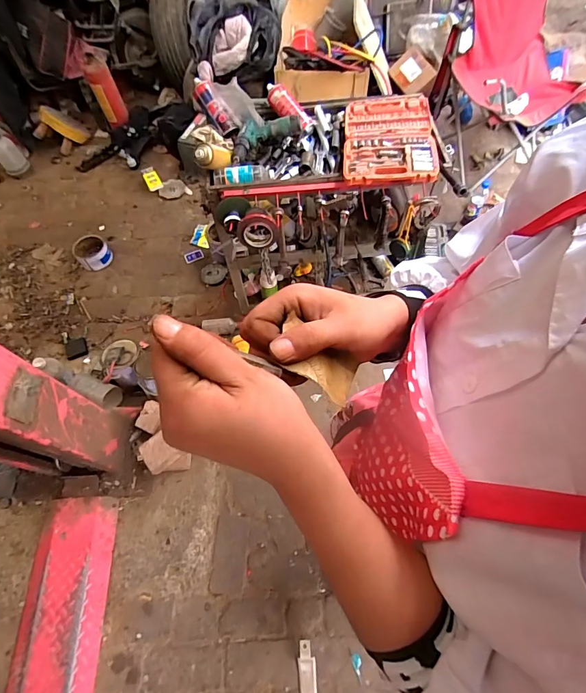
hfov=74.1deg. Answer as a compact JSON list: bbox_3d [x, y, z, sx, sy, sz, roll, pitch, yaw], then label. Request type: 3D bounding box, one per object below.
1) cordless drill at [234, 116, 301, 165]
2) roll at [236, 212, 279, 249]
[{"bbox_3d":[-0.101,-0.631,1.148,0.224,0.067,0.101,-34,66,-14],"label":"cordless drill"},{"bbox_3d":[-0.098,-0.326,1.099,0.116,0.121,0.031,5,63,5],"label":"roll"}]

